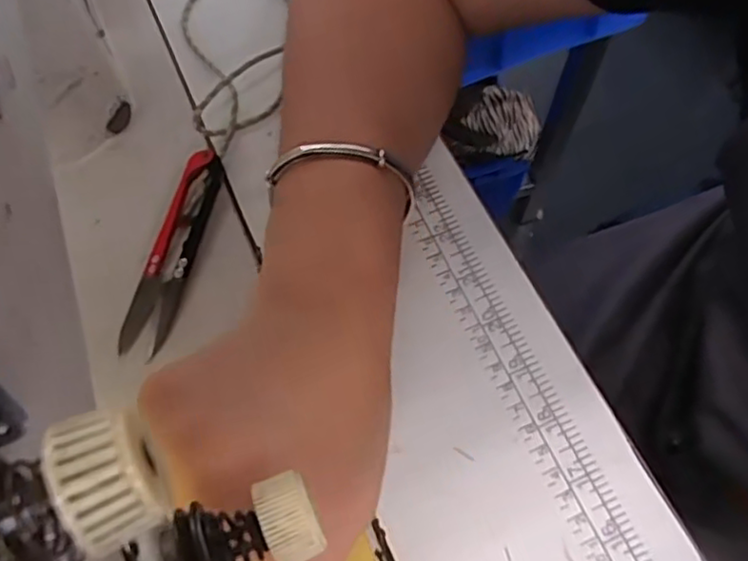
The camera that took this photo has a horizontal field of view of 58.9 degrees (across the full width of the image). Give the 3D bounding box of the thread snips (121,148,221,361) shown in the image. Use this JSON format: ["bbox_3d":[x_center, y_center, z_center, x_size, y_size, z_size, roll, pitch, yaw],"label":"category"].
[{"bbox_3d":[-0.096,-0.015,0.317,0.021,0.013,0.103,9,66,7],"label":"thread snips"}]

